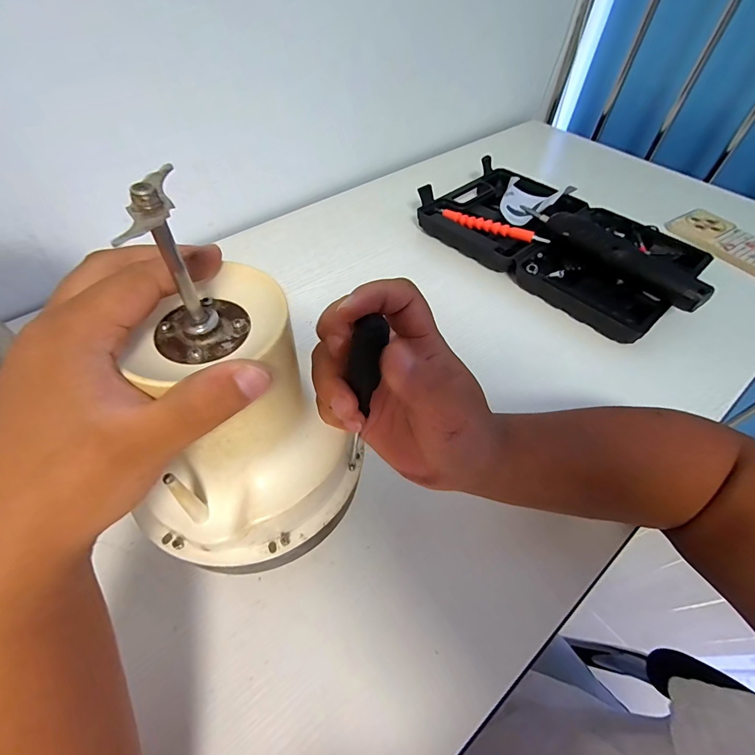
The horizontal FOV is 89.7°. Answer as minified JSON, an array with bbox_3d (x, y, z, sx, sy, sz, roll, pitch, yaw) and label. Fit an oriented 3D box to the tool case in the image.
[{"bbox_3d":[0.245,-0.196,0.525,0.217,0.083,0.364,-36,62,-25],"label":"tool case"}]

